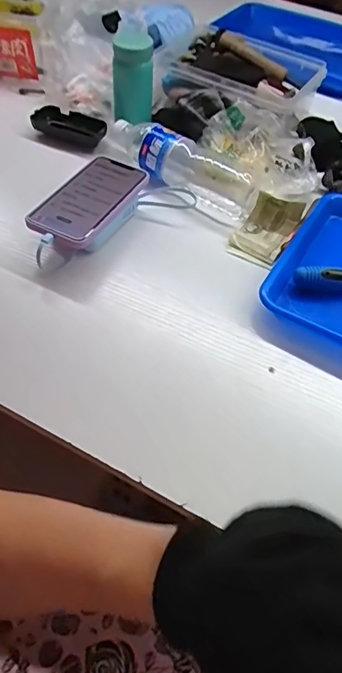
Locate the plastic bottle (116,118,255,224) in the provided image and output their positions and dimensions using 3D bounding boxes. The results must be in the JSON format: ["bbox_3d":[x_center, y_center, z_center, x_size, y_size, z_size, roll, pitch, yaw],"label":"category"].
[{"bbox_3d":[0.014,-0.238,0.646,0.227,0.063,0.068,33,57,18],"label":"plastic bottle"}]

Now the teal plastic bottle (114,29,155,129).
[{"bbox_3d":[-0.057,-0.389,0.705,0.058,0.119,0.065,-1,53,-7],"label":"teal plastic bottle"}]

